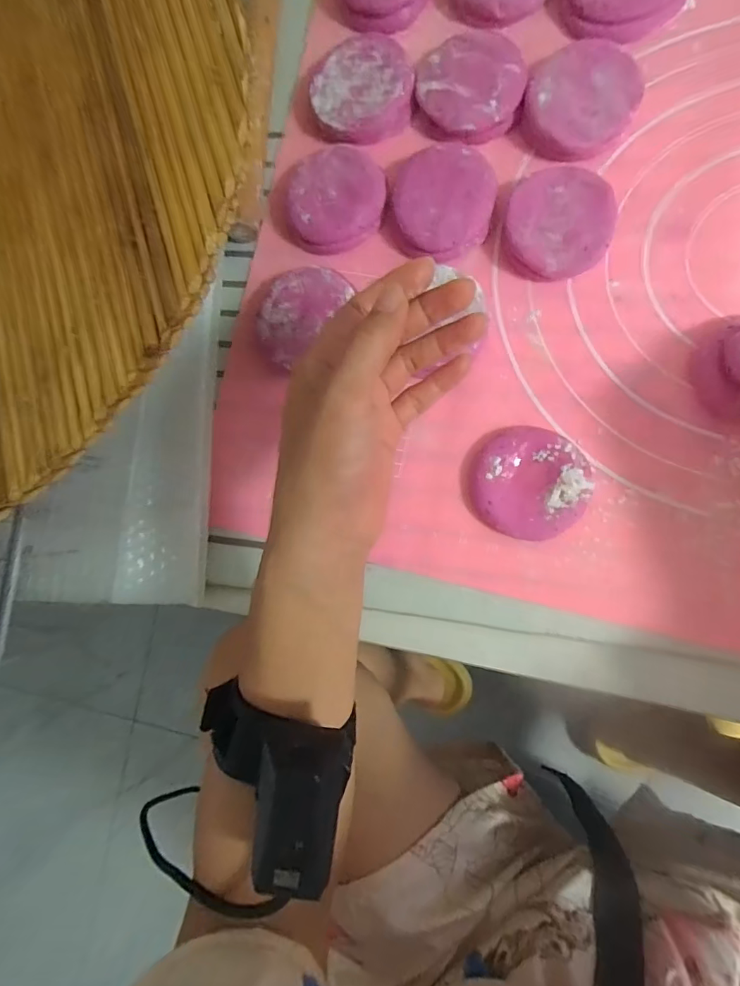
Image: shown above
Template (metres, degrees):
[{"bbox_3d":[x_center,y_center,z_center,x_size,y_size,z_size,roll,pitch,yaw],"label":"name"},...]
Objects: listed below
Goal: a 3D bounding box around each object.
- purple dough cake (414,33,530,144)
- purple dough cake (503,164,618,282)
[{"bbox_3d":[0.070,-0.288,0.339,0.073,0.017,0.074,0,86,6],"label":"purple dough cake"},{"bbox_3d":[0.125,-0.181,0.318,0.067,0.020,0.077,8,87,6],"label":"purple dough cake"}]

